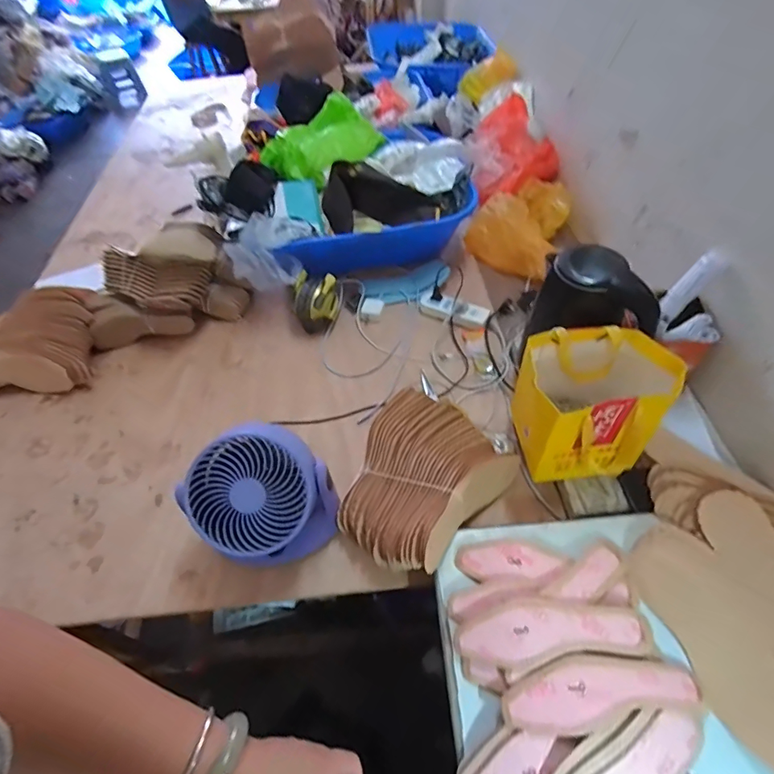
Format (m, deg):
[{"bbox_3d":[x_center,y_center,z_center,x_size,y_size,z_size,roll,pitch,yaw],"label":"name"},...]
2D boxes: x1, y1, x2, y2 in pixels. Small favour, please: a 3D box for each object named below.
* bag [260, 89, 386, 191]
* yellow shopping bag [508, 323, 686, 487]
[{"bbox_3d":[-0.175,-0.670,1.206,0.215,0.122,0.281,28,58,24],"label":"bag"},{"bbox_3d":[0.330,0.032,0.731,0.209,0.195,0.162,0,51,4],"label":"yellow shopping bag"}]

